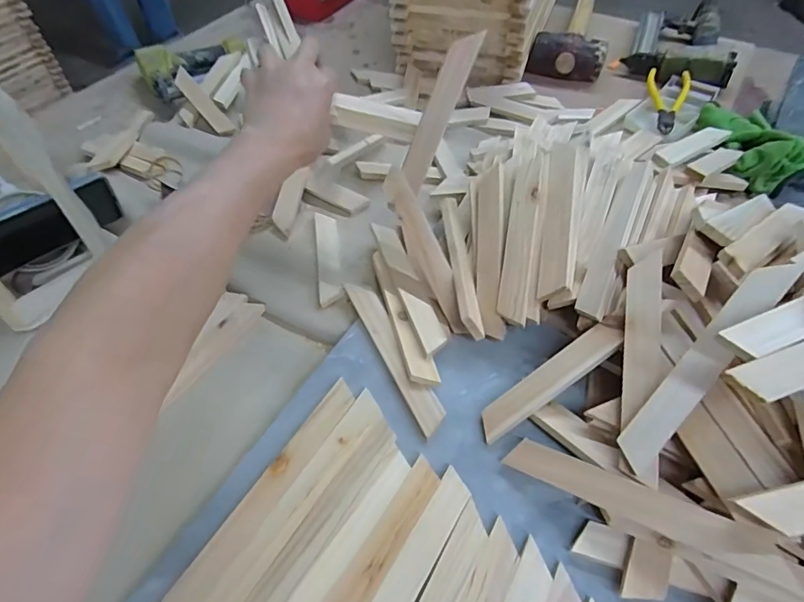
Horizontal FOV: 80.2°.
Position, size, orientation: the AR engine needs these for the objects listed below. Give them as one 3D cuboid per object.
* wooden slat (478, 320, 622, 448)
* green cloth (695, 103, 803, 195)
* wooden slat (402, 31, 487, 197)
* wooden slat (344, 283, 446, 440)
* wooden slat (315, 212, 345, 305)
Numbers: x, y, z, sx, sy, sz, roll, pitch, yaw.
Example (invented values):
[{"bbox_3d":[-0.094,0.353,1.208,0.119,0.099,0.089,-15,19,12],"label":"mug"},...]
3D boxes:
[{"bbox_3d":[0.125,0.068,0.408,0.139,0.010,0.027,-40,58,5],"label":"wooden slat"},{"bbox_3d":[0.448,-0.209,0.603,0.075,0.044,0.163,1,53,3],"label":"green cloth"},{"bbox_3d":[0.034,-0.178,0.456,0.026,0.147,0.006,26,25,2],"label":"wooden slat"},{"bbox_3d":[-0.010,0.047,0.464,0.026,0.011,0.184,-23,56,-14],"label":"wooden slat"},{"bbox_3d":[-0.085,-0.053,0.554,0.026,0.005,0.137,-8,54,-3],"label":"wooden slat"}]

